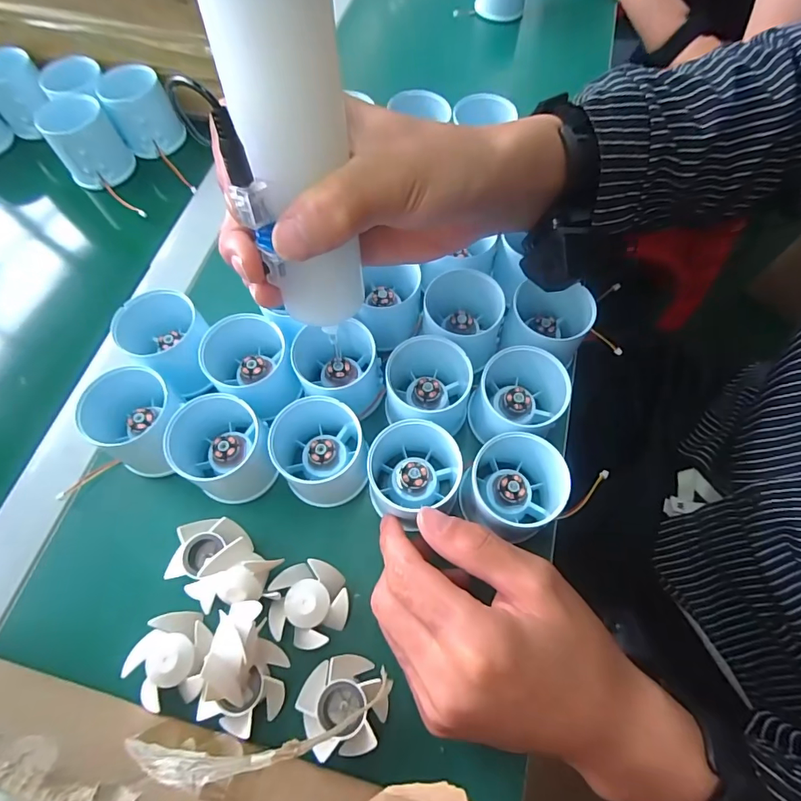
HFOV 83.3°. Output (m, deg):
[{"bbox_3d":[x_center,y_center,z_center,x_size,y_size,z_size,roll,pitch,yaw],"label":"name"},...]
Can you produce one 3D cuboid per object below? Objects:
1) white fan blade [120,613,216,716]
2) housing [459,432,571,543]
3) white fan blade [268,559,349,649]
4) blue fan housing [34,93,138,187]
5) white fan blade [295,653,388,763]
[{"bbox_3d":[-0.122,0.136,0.237,0.039,0.014,0.043,2,65,2],"label":"white fan blade"},{"bbox_3d":[0.066,0.048,0.260,0.054,0.048,0.052,0,65,1],"label":"housing"},{"bbox_3d":[-0.050,0.112,0.250,0.042,0.016,0.043,-10,65,-3],"label":"white fan blade"},{"bbox_3d":[-0.269,-0.222,0.390,0.054,0.056,0.055,-26,67,-10],"label":"blue fan housing"},{"bbox_3d":[-0.029,0.155,0.230,0.039,0.019,0.042,0,65,1],"label":"white fan blade"}]

